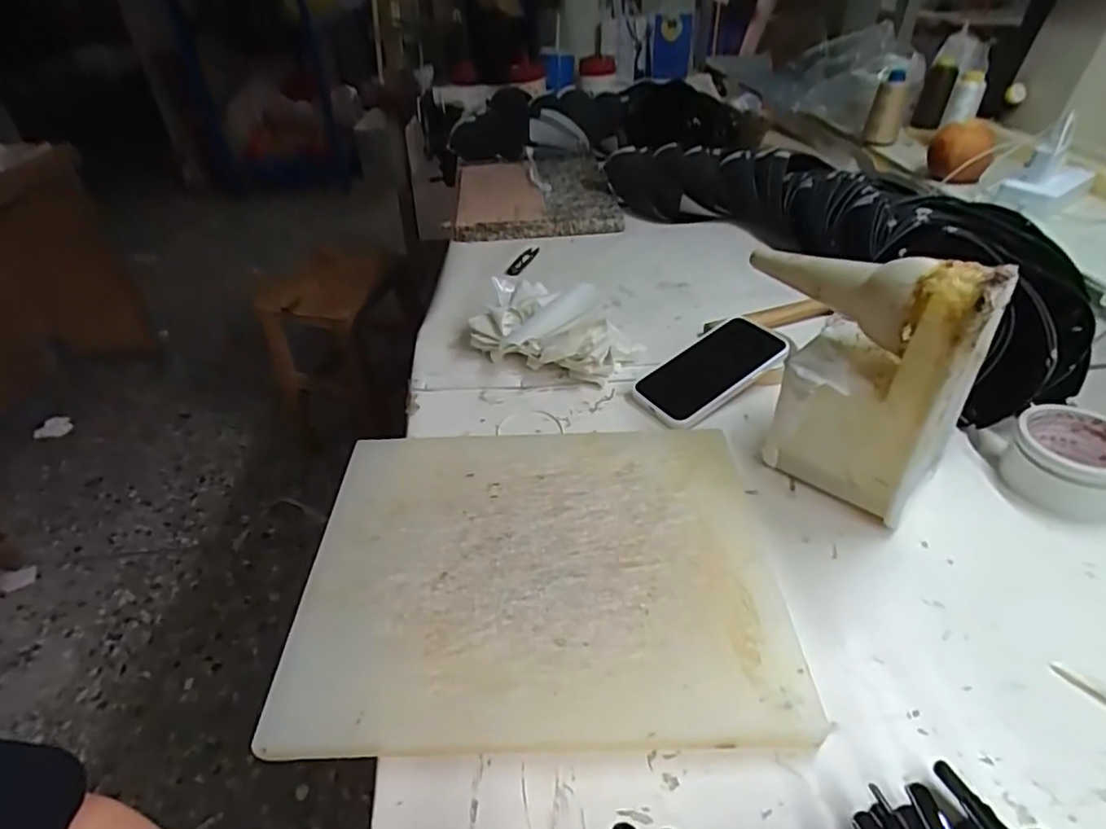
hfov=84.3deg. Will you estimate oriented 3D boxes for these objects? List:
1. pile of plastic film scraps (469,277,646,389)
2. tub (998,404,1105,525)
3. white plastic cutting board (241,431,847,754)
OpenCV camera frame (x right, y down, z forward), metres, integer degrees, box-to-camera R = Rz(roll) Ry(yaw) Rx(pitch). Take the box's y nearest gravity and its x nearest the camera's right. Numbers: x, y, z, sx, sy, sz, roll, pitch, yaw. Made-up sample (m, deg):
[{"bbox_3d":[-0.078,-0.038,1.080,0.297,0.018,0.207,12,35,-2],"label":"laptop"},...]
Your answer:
[{"bbox_3d":[0.001,-0.098,0.709,0.194,0.067,0.095,15,41,20],"label":"pile of plastic film scraps"},{"bbox_3d":[0.444,0.039,0.523,0.089,0.056,0.086,-1,38,1],"label":"tub"},{"bbox_3d":[-0.010,0.112,0.476,0.338,0.026,0.277,0,39,-1],"label":"white plastic cutting board"}]

